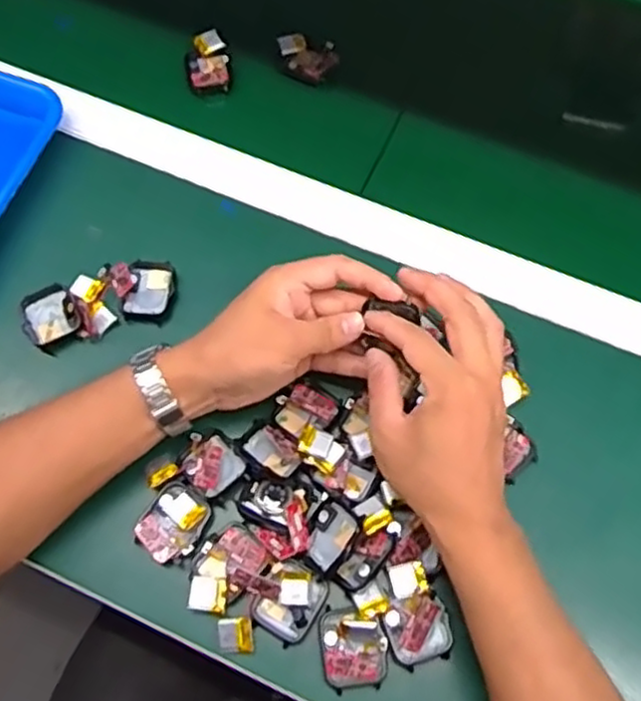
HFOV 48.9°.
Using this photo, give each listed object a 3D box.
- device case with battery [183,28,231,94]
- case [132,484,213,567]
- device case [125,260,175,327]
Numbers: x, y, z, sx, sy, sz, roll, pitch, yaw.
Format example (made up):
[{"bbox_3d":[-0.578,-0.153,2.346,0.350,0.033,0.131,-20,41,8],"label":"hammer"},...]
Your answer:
[{"bbox_3d":[-0.097,-0.245,0.598,0.037,0.016,0.053,-9,67,-4],"label":"device case with battery"},{"bbox_3d":[-0.094,0.111,0.451,0.039,0.008,0.047,31,70,12],"label":"case"},{"bbox_3d":[-0.123,-0.043,0.515,0.034,0.013,0.045,5,67,2],"label":"device case"}]

